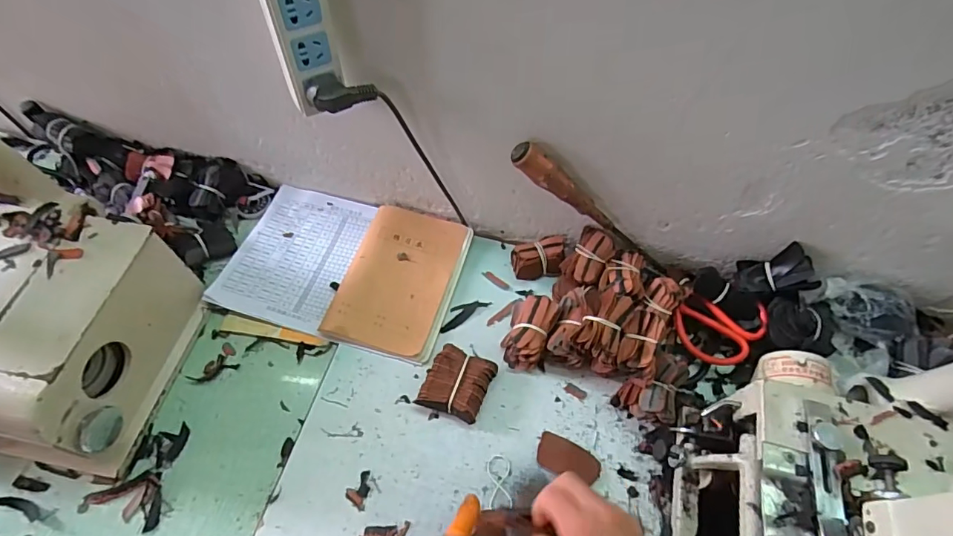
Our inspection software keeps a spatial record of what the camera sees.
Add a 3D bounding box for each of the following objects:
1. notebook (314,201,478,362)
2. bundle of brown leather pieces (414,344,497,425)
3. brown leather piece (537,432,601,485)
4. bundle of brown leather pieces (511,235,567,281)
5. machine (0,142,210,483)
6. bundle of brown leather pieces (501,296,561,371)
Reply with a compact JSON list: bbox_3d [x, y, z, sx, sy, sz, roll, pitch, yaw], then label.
[{"bbox_3d":[-0.100,0.012,0.653,0.141,0.022,0.207,15,62,8],"label":"notebook"},{"bbox_3d":[-0.023,0.137,0.577,0.071,0.029,0.079,19,63,10],"label":"bundle of brown leather pieces"},{"bbox_3d":[0.105,0.214,0.552,0.070,0.006,0.039,17,62,9],"label":"brown leather piece"},{"bbox_3d":[0.086,-0.014,0.667,0.074,0.028,0.049,-7,61,-3],"label":"bundle of brown leather pieces"},{"bbox_3d":[-0.521,0.017,0.491,0.315,0.321,0.282,8,61,5],"label":"machine"},{"bbox_3d":[0.066,0.077,0.602,0.056,0.044,0.089,19,63,10],"label":"bundle of brown leather pieces"}]

